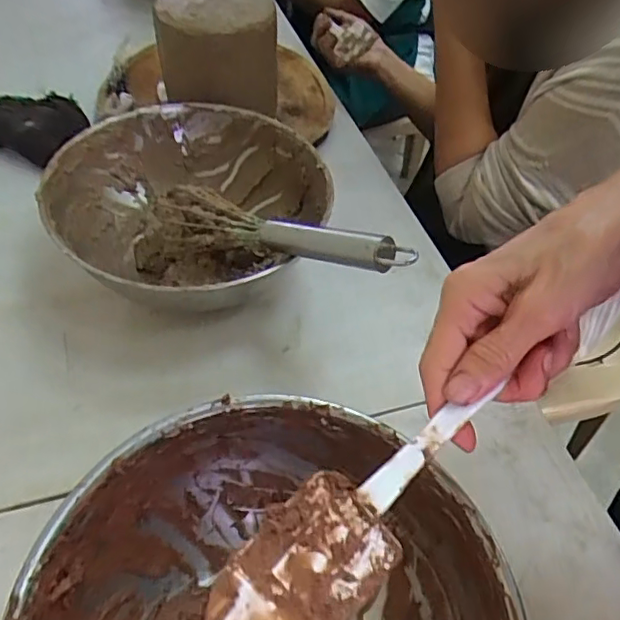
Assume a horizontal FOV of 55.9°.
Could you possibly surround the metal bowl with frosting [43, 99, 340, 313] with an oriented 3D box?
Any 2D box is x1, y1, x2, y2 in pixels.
[{"bbox_3d":[-0.113,-0.098,0.567,0.235,0.101,0.231,2,50,-3],"label":"metal bowl with frosting"}]

